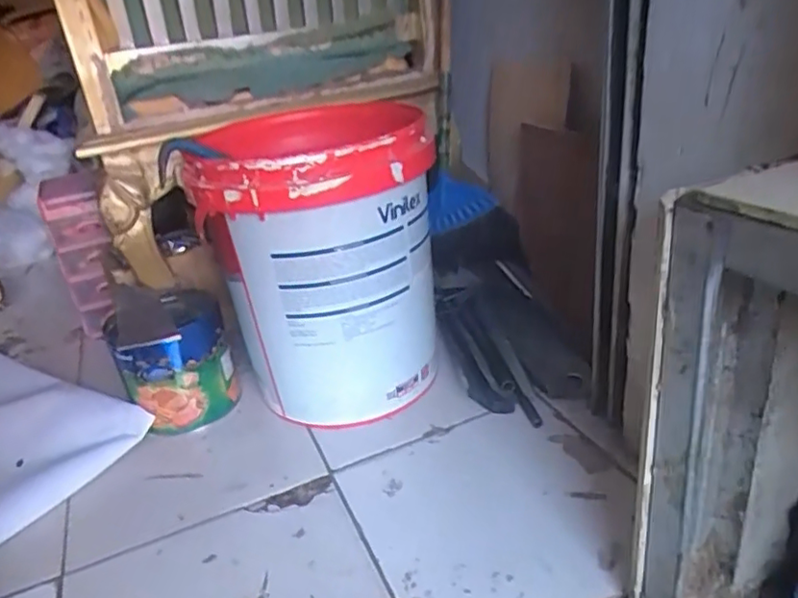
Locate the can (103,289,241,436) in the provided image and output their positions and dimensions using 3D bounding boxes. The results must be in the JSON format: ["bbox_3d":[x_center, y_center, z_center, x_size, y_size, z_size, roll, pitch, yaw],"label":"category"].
[{"bbox_3d":[-0.314,0.088,0.866,0.147,0.163,0.134,-16,27,-15],"label":"can"}]

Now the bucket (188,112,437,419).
[{"bbox_3d":[-0.093,-0.034,0.842,0.278,0.391,0.312,-9,26,-2],"label":"bucket"}]

